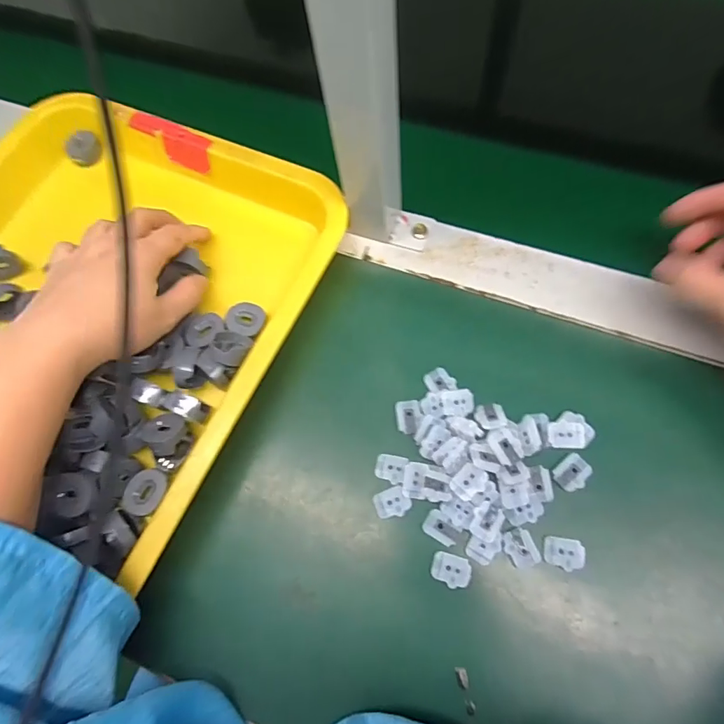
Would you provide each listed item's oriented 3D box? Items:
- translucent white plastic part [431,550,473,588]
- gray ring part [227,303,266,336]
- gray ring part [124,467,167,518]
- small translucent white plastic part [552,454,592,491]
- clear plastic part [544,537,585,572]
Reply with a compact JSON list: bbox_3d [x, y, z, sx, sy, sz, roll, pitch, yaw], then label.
[{"bbox_3d":[0.052,0.121,0.275,0.022,0.005,0.017,15,72,11],"label":"translucent white plastic part"},{"bbox_3d":[-0.081,-0.029,0.333,0.029,0.009,0.025,41,79,18],"label":"gray ring part"},{"bbox_3d":[-0.137,0.082,0.298,0.021,0.006,0.029,18,73,12],"label":"gray ring part"},{"bbox_3d":[0.128,0.067,0.286,0.020,0.004,0.017,-42,71,-9],"label":"small translucent white plastic part"},{"bbox_3d":[0.116,0.110,0.272,0.020,0.006,0.017,12,72,10],"label":"clear plastic part"}]

